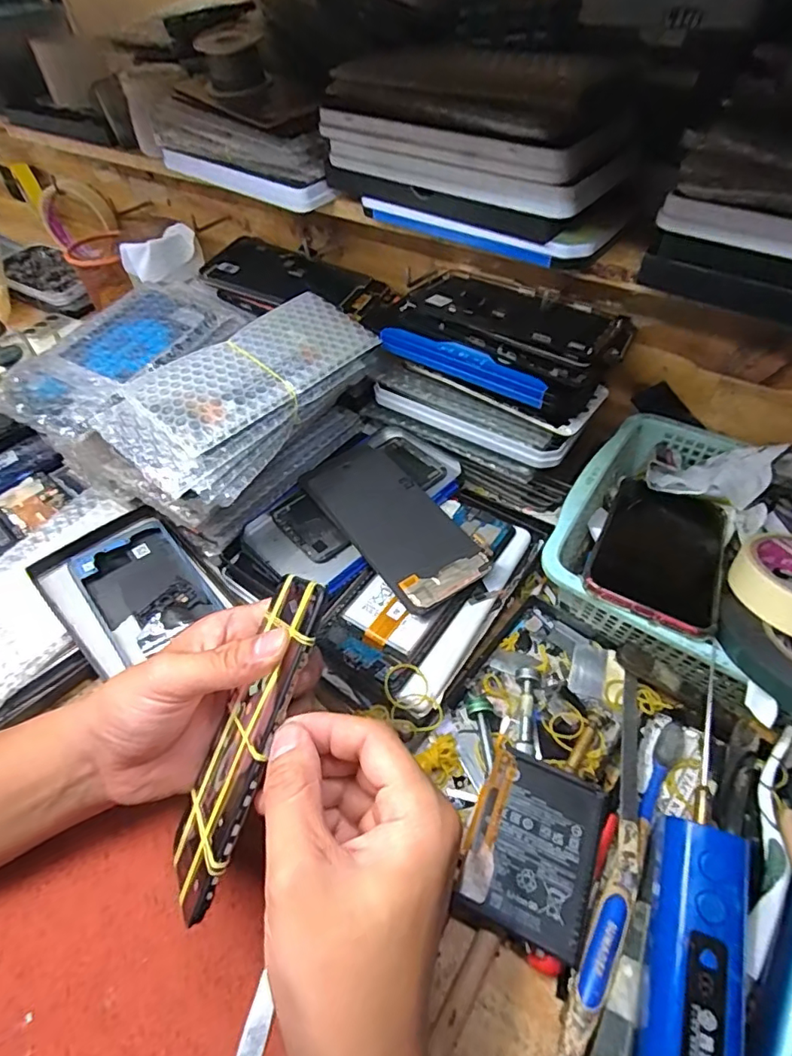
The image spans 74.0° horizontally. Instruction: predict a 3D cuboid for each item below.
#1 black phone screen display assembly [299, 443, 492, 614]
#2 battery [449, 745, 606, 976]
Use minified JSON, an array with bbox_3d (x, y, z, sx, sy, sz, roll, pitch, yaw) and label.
[{"bbox_3d":[-0.004,-0.006,0.395,0.068,0.009,0.162,-34,55,-16],"label":"black phone screen display assembly"},{"bbox_3d":[0.072,0.166,0.278,0.062,0.005,0.085,16,50,17],"label":"battery"}]

